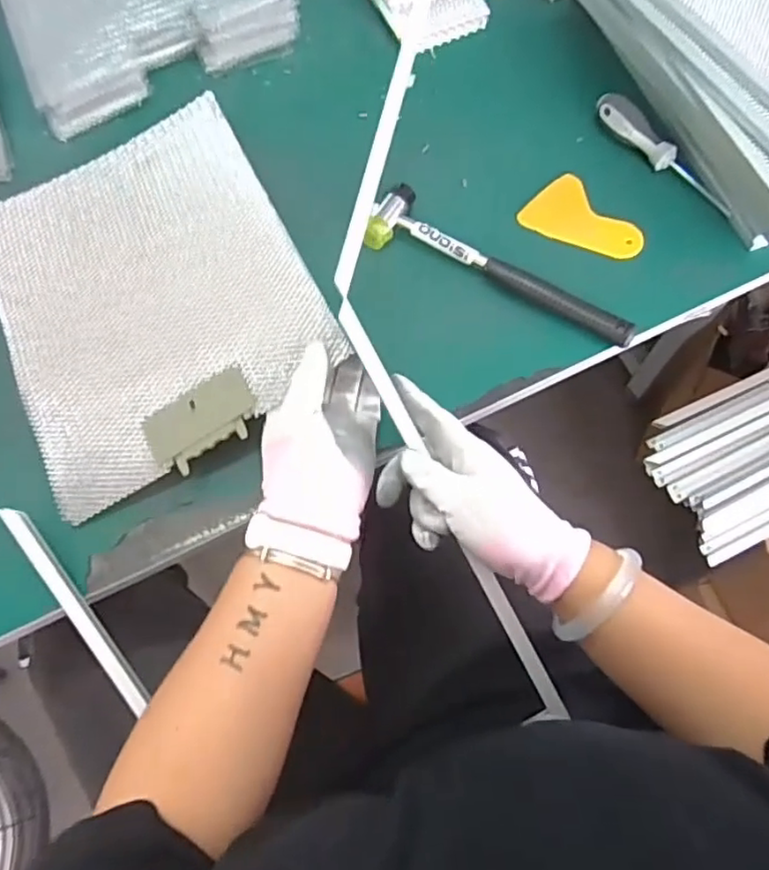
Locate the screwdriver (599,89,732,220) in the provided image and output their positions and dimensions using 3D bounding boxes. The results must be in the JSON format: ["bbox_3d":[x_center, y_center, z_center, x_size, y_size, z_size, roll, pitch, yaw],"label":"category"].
[{"bbox_3d":[0.248,-0.251,0.575,0.027,0.023,0.156,-35,72,-10],"label":"screwdriver"}]

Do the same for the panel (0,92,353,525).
[{"bbox_3d":[-0.199,-0.126,0.531,0.243,0.015,0.319,-28,69,2],"label":"panel"}]

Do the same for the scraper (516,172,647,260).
[{"bbox_3d":[0.176,-0.187,0.567,0.067,0.005,0.101,-43,74,-12],"label":"scraper"}]

